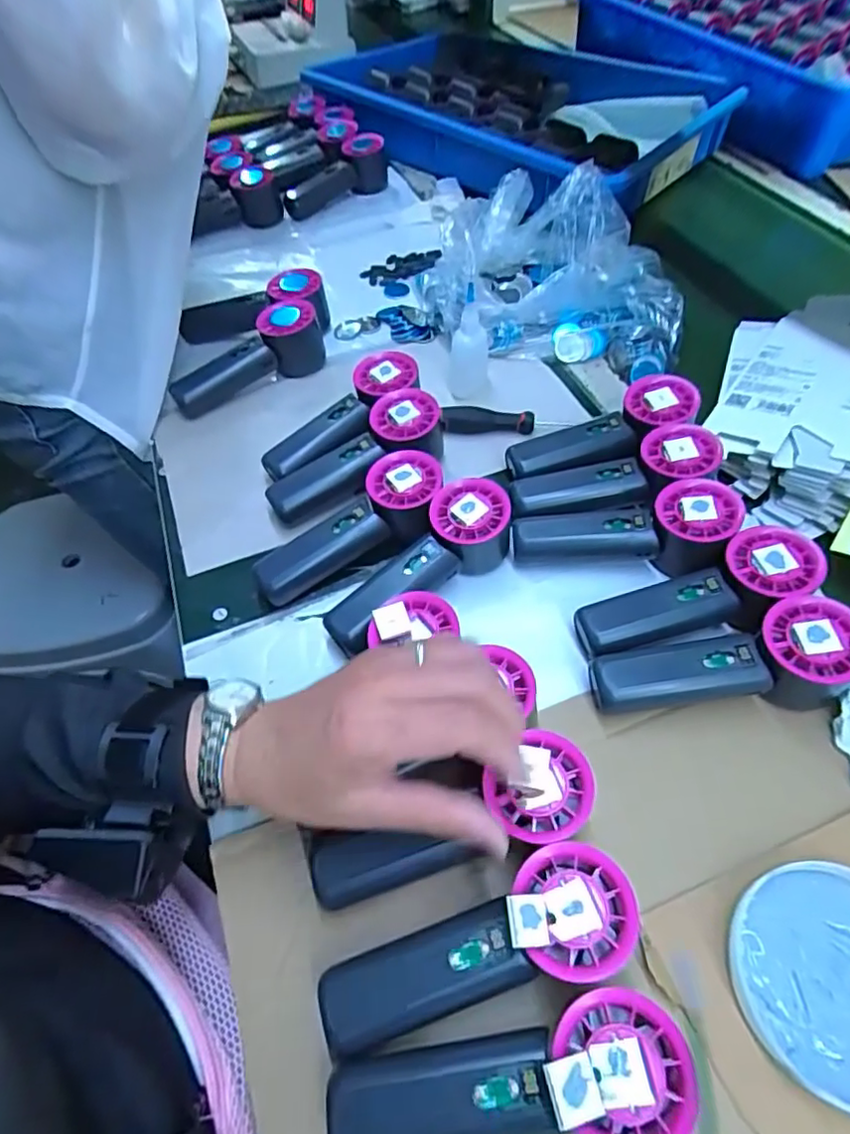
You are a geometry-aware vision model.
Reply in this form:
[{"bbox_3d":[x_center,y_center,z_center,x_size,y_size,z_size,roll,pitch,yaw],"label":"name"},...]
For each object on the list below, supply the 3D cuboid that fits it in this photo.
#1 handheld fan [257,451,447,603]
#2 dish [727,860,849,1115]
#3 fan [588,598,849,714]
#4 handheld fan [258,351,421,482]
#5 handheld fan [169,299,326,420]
[{"bbox_3d":[-0.051,-0.023,0.451,0.152,0.054,0.074,-38,62,-23],"label":"handheld fan"},{"bbox_3d":[0.204,0.203,0.296,0.098,0.018,0.097,-4,54,-2],"label":"dish"},{"bbox_3d":[0.183,0.057,0.376,0.150,0.057,0.053,-1,54,1],"label":"fan"},{"bbox_3d":[-0.070,-0.125,0.526,0.155,0.056,0.059,-38,62,-23],"label":"handheld fan"},{"bbox_3d":[-0.175,-0.204,0.590,0.156,0.054,0.062,-29,59,-18],"label":"handheld fan"}]

